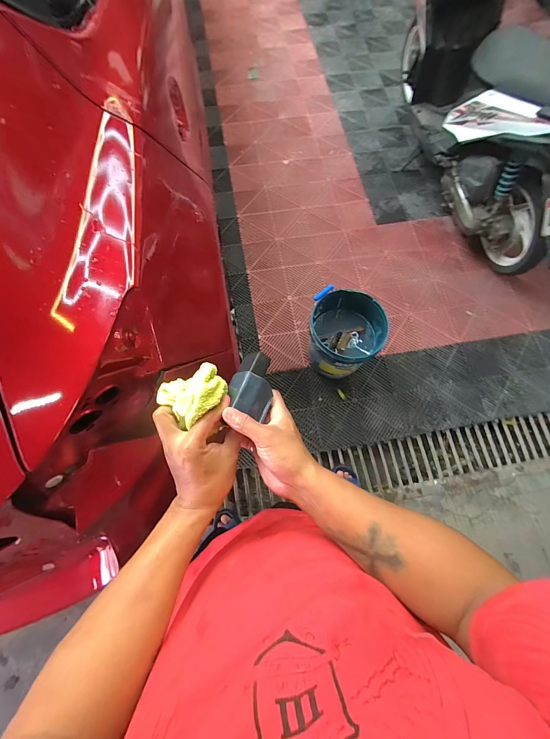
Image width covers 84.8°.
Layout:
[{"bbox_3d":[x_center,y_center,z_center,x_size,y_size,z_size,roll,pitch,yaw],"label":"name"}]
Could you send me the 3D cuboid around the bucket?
[{"bbox_3d":[0.288,-0.133,1.299,0.285,0.302,0.279,0,71,0],"label":"bucket"}]

